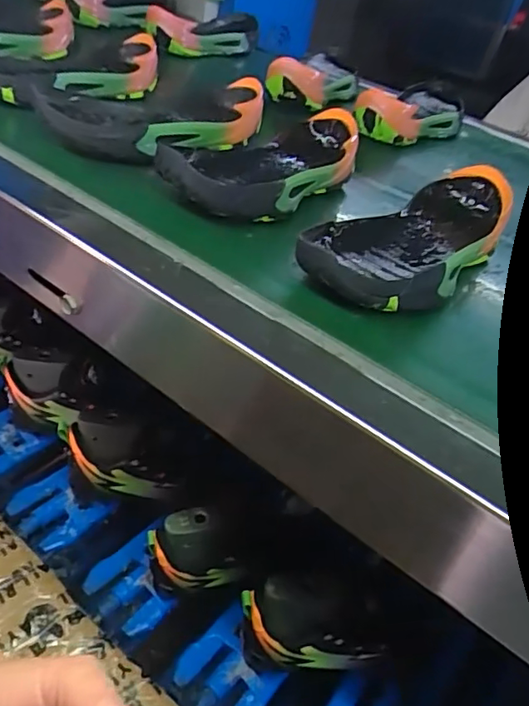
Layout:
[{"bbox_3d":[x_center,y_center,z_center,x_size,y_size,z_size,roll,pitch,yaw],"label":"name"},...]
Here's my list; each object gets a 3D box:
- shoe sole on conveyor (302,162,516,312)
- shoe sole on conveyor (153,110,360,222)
[{"bbox_3d":[0.112,-0.088,0.429,0.095,0.047,0.230,27,42,26],"label":"shoe sole on conveyor"},{"bbox_3d":[0.001,-0.170,0.496,0.096,0.049,0.227,25,42,24],"label":"shoe sole on conveyor"}]

